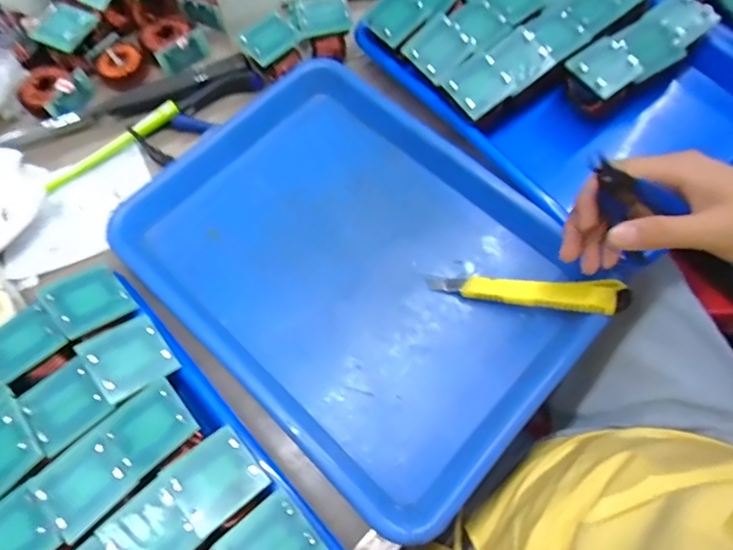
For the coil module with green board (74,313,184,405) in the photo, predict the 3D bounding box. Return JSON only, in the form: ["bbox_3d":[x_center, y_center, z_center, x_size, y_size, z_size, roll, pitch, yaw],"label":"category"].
[{"bbox_3d":[-0.153,0.053,0.314,0.046,0.006,0.047,-32,75,-33],"label":"coil module with green board"}]

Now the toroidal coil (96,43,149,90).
[{"bbox_3d":[-0.233,-0.198,0.465,0.044,0.024,0.037,-39,72,-15],"label":"toroidal coil"}]

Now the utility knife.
[{"bbox_3d":[0.113,0.012,0.353,0.138,0.011,0.021,4,63,19],"label":"utility knife"}]

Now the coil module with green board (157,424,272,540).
[{"bbox_3d":[-0.088,0.118,0.282,0.045,0.013,0.045,-38,73,-19],"label":"coil module with green board"}]

